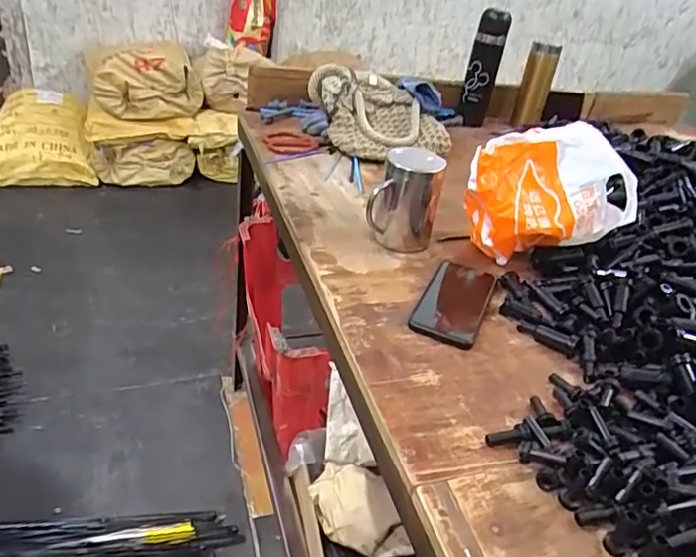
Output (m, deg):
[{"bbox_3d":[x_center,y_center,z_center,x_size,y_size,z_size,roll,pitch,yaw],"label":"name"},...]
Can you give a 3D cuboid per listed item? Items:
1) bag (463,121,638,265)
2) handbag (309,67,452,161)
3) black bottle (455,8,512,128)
[{"bbox_3d":[0.252,-0.100,0.739,0.204,0.155,0.105,-2,34,-13],"label":"bag"},{"bbox_3d":[0.058,-0.301,1.061,0.218,0.126,0.197,-9,38,-25],"label":"handbag"},{"bbox_3d":[0.284,-0.436,1.210,0.064,0.237,0.061,17,34,12],"label":"black bottle"}]

